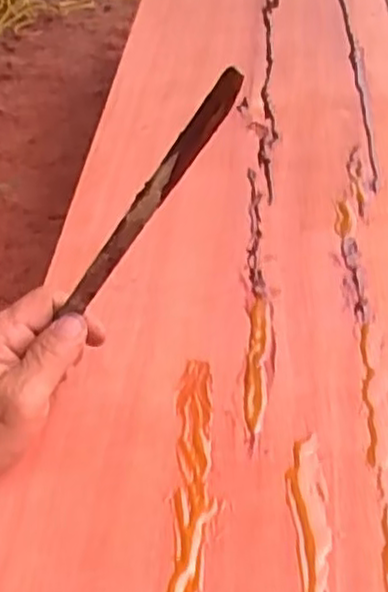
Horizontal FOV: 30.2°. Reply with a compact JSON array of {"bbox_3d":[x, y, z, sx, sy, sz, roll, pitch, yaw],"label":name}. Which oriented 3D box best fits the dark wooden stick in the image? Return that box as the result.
[{"bbox_3d":[-0.024,-0.046,0.366,0.015,0.161,0.011,23,35,-25],"label":"dark wooden stick"}]

